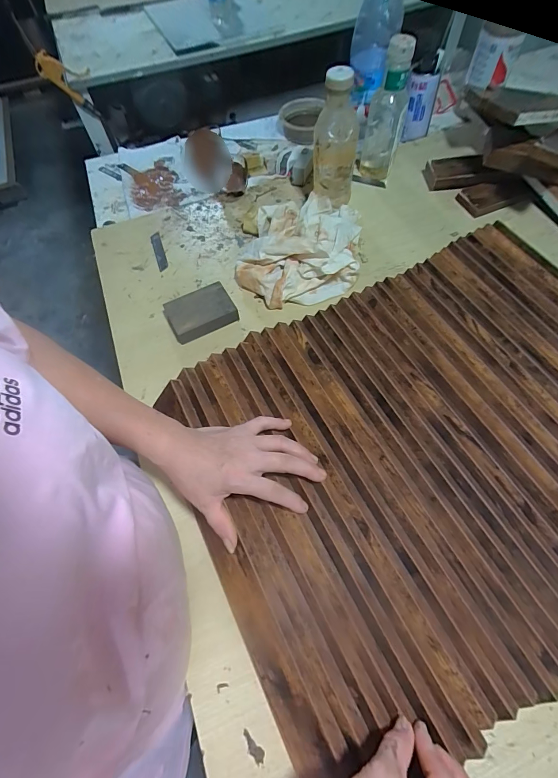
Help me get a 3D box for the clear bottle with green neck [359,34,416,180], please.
[{"bbox_3d":[0.189,-0.484,0.615,0.067,0.199,0.053,14,65,9],"label":"clear bottle with green neck"}]

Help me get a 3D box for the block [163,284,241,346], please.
[{"bbox_3d":[-0.124,-0.123,0.545,0.101,0.025,0.072,-27,65,-10],"label":"block"}]

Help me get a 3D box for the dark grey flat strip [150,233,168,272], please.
[{"bbox_3d":[-0.215,-0.246,0.627,0.018,0.005,0.082,-21,72,2],"label":"dark grey flat strip"}]

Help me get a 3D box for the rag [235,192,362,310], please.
[{"bbox_3d":[0.034,-0.243,0.579,0.197,0.069,0.225,6,64,6],"label":"rag"}]

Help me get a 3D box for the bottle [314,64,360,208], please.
[{"bbox_3d":[0.091,-0.396,0.576,0.070,0.197,0.060,1,63,3],"label":"bottle"}]

